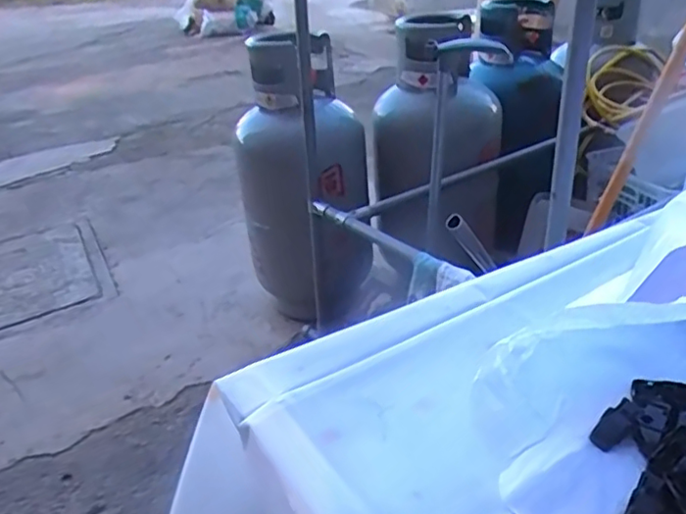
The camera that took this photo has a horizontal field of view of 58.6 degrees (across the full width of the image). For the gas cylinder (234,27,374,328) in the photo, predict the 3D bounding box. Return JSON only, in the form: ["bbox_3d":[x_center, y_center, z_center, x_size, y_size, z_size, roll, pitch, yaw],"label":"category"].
[{"bbox_3d":[-0.089,-0.164,1.418,0.289,0.638,0.293,-6,29,0],"label":"gas cylinder"}]

